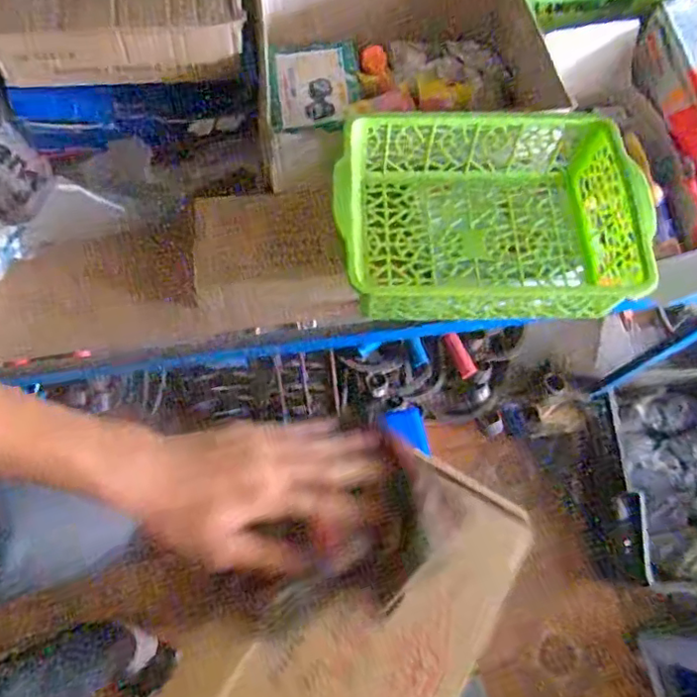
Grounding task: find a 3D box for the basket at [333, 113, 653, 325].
[{"bbox_3d":[0.141,-0.136,0.609,0.299,0.085,0.212,-1,70,-3],"label":"basket"}]

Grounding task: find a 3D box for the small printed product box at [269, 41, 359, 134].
[{"bbox_3d":[-0.046,-0.350,0.768,0.114,0.030,0.134,-2,70,-3],"label":"small printed product box"}]

